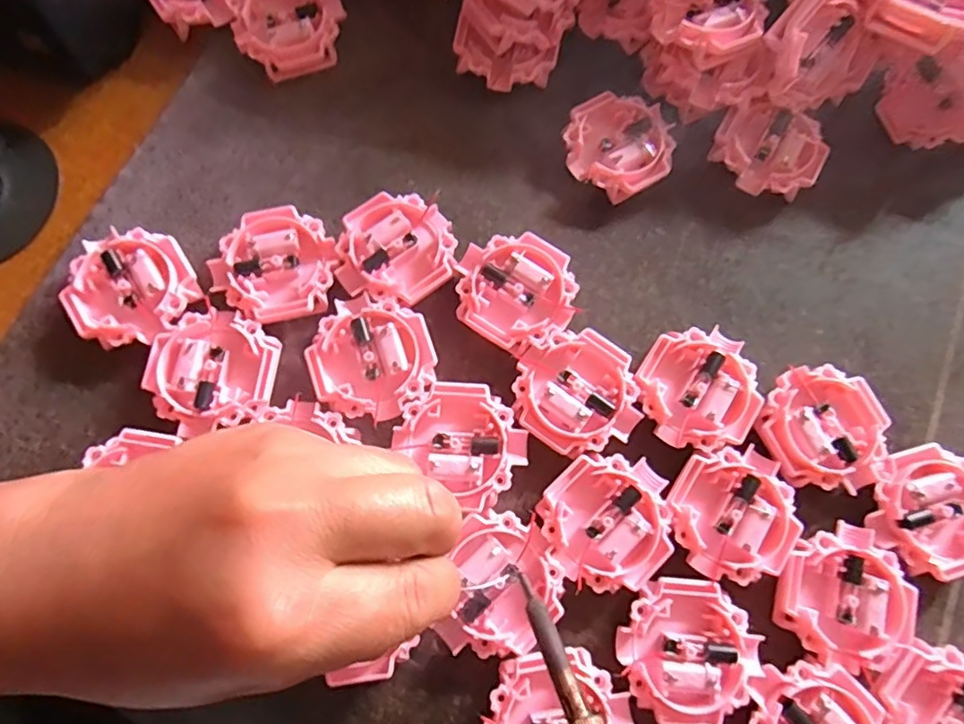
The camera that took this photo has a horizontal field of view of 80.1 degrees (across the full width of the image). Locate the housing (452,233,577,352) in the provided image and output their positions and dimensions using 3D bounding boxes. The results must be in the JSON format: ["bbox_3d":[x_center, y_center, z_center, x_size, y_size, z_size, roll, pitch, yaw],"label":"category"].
[{"bbox_3d":[0.015,-0.032,0.262,0.053,0.014,0.052,31,77,6],"label":"housing"}]

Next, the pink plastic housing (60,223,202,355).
[{"bbox_3d":[-0.155,-0.032,0.257,0.051,0.015,0.053,0,76,-2],"label":"pink plastic housing"}]

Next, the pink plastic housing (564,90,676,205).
[{"bbox_3d":[0.067,-0.105,0.284,0.050,0.014,0.050,7,75,0],"label":"pink plastic housing"}]

